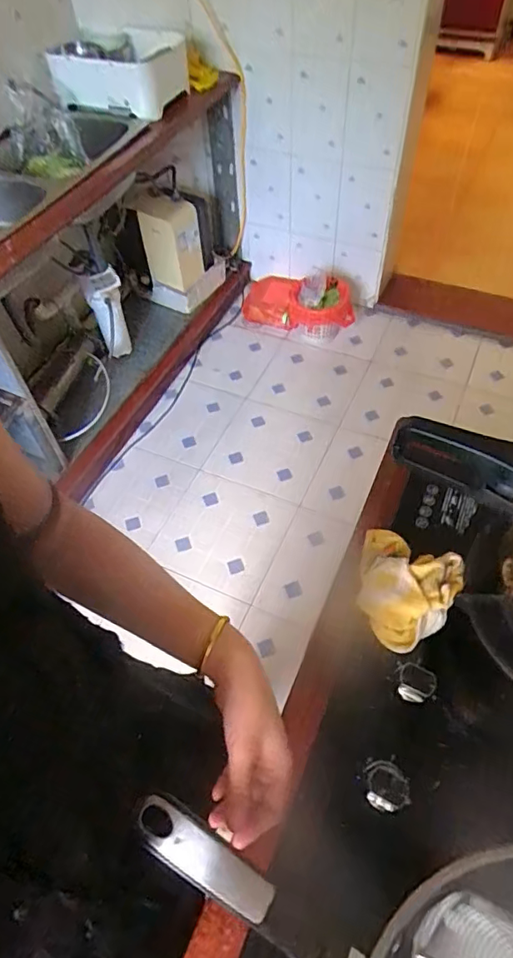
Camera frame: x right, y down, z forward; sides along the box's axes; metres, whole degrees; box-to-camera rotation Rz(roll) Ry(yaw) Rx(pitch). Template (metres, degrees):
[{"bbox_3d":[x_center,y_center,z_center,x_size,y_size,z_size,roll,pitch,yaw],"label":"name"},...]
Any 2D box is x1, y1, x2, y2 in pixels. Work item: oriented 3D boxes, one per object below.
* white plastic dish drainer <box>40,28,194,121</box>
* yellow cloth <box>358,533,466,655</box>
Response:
[{"bbox_3d":[-0.373,-1.122,1.452,0.340,0.136,0.236,16,57,14],"label":"white plastic dish drainer"},{"bbox_3d":[0.181,0.125,0.625,0.112,0.061,0.149,12,56,12],"label":"yellow cloth"}]

